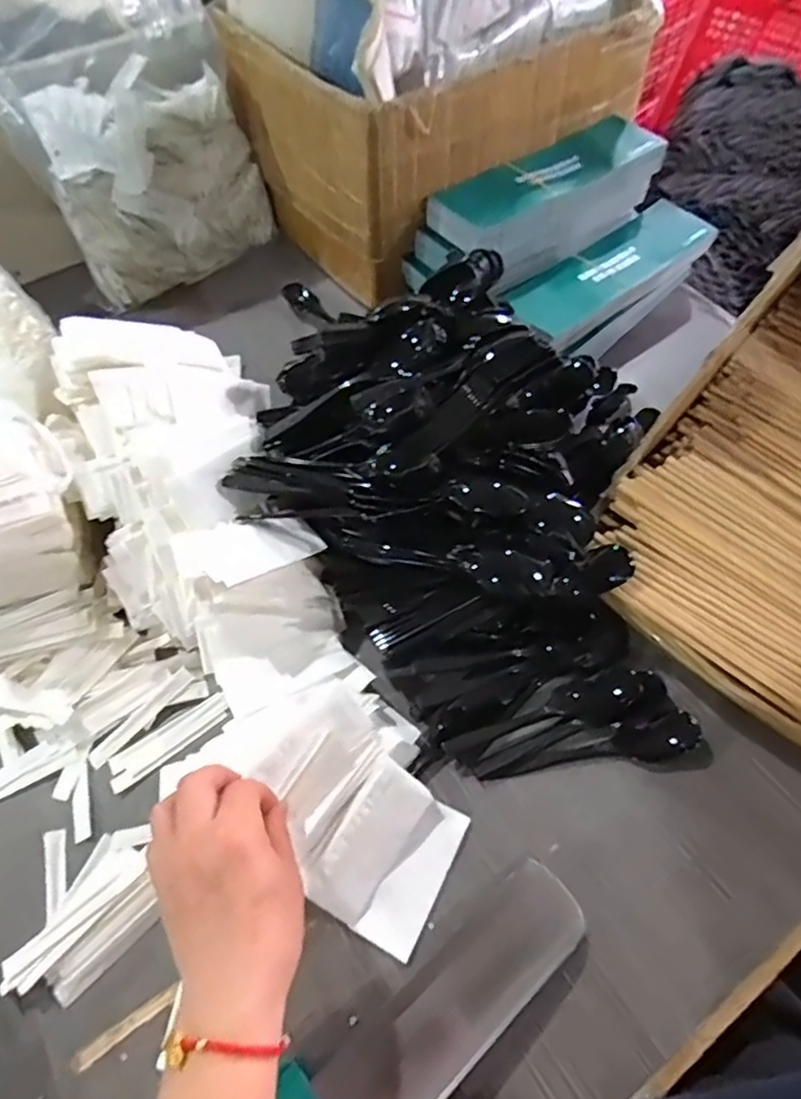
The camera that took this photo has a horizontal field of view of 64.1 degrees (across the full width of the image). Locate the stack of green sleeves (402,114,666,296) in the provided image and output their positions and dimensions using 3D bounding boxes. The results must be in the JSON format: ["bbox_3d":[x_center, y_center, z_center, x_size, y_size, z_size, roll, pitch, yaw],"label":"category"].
[{"bbox_3d":[0.155,-0.381,0.720,0.307,0.095,0.099,-35,64,-20],"label":"stack of green sleeves"}]

